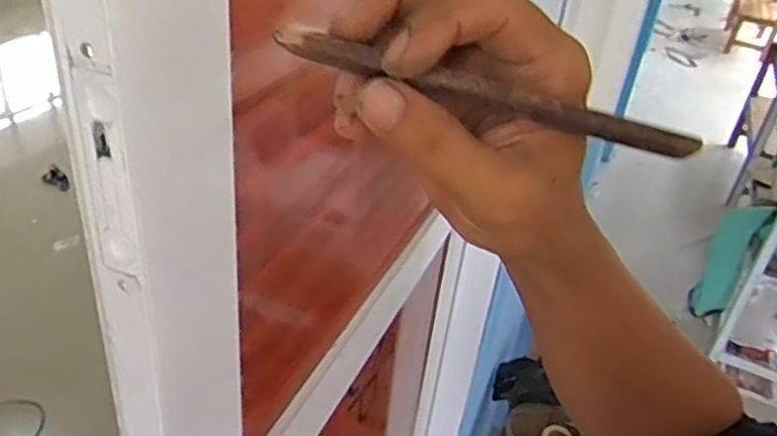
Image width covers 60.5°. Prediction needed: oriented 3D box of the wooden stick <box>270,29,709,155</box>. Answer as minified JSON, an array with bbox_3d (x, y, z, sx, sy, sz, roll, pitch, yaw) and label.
[{"bbox_3d":[0.037,-0.045,0.244,0.156,0.011,0.006,14,33,-6],"label":"wooden stick"}]

